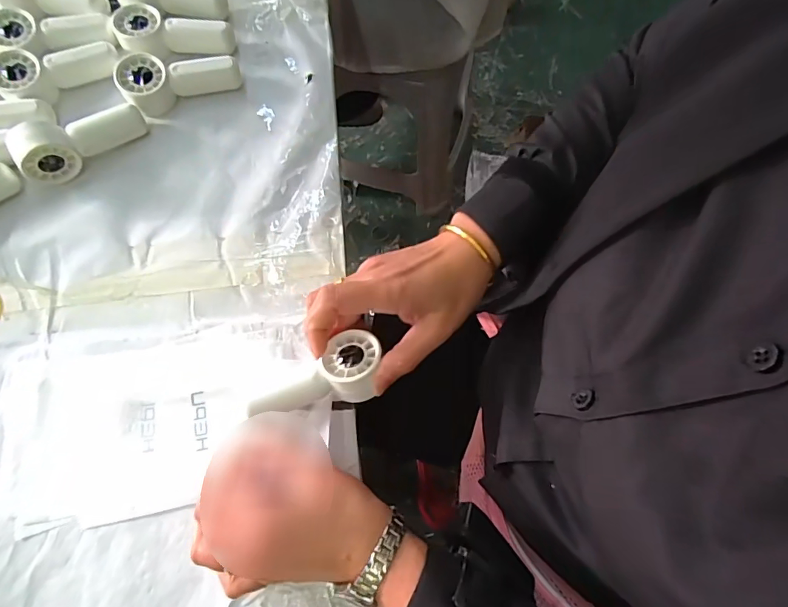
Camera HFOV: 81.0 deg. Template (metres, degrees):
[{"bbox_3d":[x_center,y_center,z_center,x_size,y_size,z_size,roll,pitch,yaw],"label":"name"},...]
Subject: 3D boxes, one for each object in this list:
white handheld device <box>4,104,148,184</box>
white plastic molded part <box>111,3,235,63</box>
[{"bbox_3d":[-0.285,-0.151,0.418,0.108,0.041,0.033,-30,76,-10],"label":"white handheld device"},{"bbox_3d":[-0.222,-0.265,0.464,0.110,0.035,0.044,8,73,1],"label":"white plastic molded part"}]

